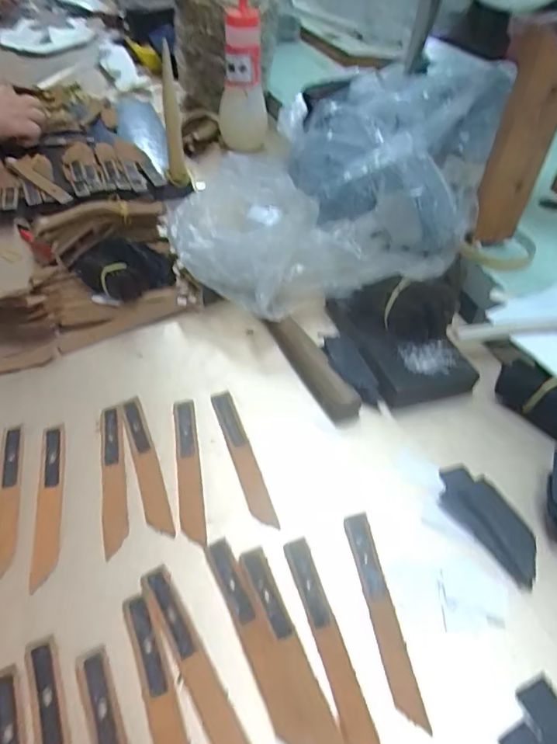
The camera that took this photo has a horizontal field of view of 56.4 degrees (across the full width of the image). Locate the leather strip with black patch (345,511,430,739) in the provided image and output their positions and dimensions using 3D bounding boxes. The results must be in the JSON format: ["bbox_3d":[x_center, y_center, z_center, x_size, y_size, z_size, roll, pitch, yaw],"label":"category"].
[{"bbox_3d":[0.063,0.144,0.313,0.016,0.009,0.120,-6,46,-8],"label":"leather strip with black patch"}]

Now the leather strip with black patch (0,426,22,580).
[{"bbox_3d":[-0.190,0.088,0.363,0.017,0.006,0.124,-9,50,-11],"label":"leather strip with black patch"}]

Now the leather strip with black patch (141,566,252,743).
[{"bbox_3d":[-0.046,0.165,0.289,0.018,0.005,0.124,-23,50,-23],"label":"leather strip with black patch"}]

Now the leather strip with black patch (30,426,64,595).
[{"bbox_3d":[-0.160,0.089,0.363,0.017,0.004,0.125,-9,46,-11],"label":"leather strip with black patch"}]

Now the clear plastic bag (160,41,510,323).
[{"bbox_3d":[0.064,-0.203,0.560,0.365,0.157,0.240,-22,50,-22],"label":"clear plastic bag"}]

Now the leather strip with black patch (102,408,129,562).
[{"bbox_3d":[-0.121,0.075,0.379,0.016,0.005,0.122,-10,46,-11],"label":"leather strip with black patch"}]

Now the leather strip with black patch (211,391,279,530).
[{"bbox_3d":[-0.028,0.063,0.393,0.016,0.006,0.125,-13,47,-15],"label":"leather strip with black patch"}]

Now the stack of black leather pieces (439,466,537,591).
[{"bbox_3d":[0.144,0.101,0.356,0.039,0.006,0.086,-26,52,-25],"label":"stack of black leather pieces"}]

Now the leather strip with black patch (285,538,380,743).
[{"bbox_3d":[0.029,0.154,0.301,0.017,0.004,0.120,-12,47,-13],"label":"leather strip with black patch"}]

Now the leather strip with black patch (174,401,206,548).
[{"bbox_3d":[-0.067,0.069,0.384,0.017,0.004,0.123,-6,46,-8],"label":"leather strip with black patch"}]

